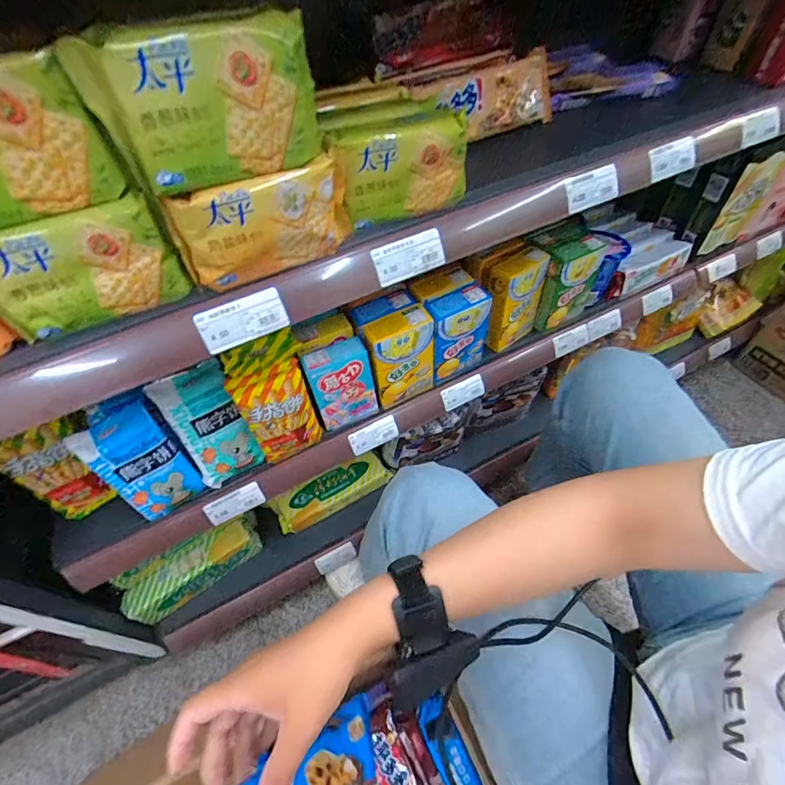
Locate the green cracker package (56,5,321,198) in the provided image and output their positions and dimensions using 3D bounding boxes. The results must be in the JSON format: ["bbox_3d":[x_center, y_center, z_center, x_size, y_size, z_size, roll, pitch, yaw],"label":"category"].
[{"bbox_3d":[-0.125,-0.205,0.294,0.150,0.091,0.034,-23,55,-13],"label":"green cracker package"}]

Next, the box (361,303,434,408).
[{"bbox_3d":[0.013,-0.051,0.615,0.091,0.145,0.043,-24,55,-14],"label":"box"}]

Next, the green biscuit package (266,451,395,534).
[{"bbox_3d":[-0.124,0.199,0.855,0.238,0.040,0.074,-26,56,-15],"label":"green biscuit package"}]

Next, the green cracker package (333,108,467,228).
[{"bbox_3d":[0.008,-0.222,0.408,0.122,0.080,0.043,-16,54,-8],"label":"green cracker package"}]

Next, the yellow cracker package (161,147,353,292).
[{"bbox_3d":[-0.105,-0.148,0.362,0.153,0.083,0.025,-29,56,-17],"label":"yellow cracker package"}]

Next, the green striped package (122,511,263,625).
[{"bbox_3d":[-0.354,0.319,0.762,0.236,0.081,0.055,-33,58,-20],"label":"green striped package"}]

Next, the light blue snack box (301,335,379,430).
[{"bbox_3d":[-0.075,-0.015,0.606,0.087,0.128,0.053,-22,55,-13],"label":"light blue snack box"}]

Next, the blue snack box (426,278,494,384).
[{"bbox_3d":[0.096,-0.090,0.636,0.095,0.142,0.049,-26,56,-15],"label":"blue snack box"}]

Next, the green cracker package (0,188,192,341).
[{"bbox_3d":[-0.249,-0.095,0.330,0.142,0.084,0.022,-21,55,-12],"label":"green cracker package"}]

